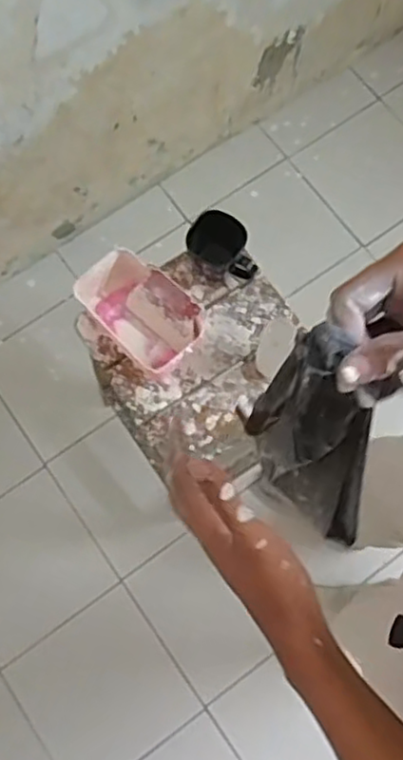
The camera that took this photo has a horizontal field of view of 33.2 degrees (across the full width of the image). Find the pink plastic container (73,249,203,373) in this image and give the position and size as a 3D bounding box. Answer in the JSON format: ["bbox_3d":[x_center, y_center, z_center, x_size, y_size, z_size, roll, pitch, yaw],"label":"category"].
[{"bbox_3d":[-0.088,-0.101,1.001,0.183,0.090,0.106,43,78,11],"label":"pink plastic container"}]

